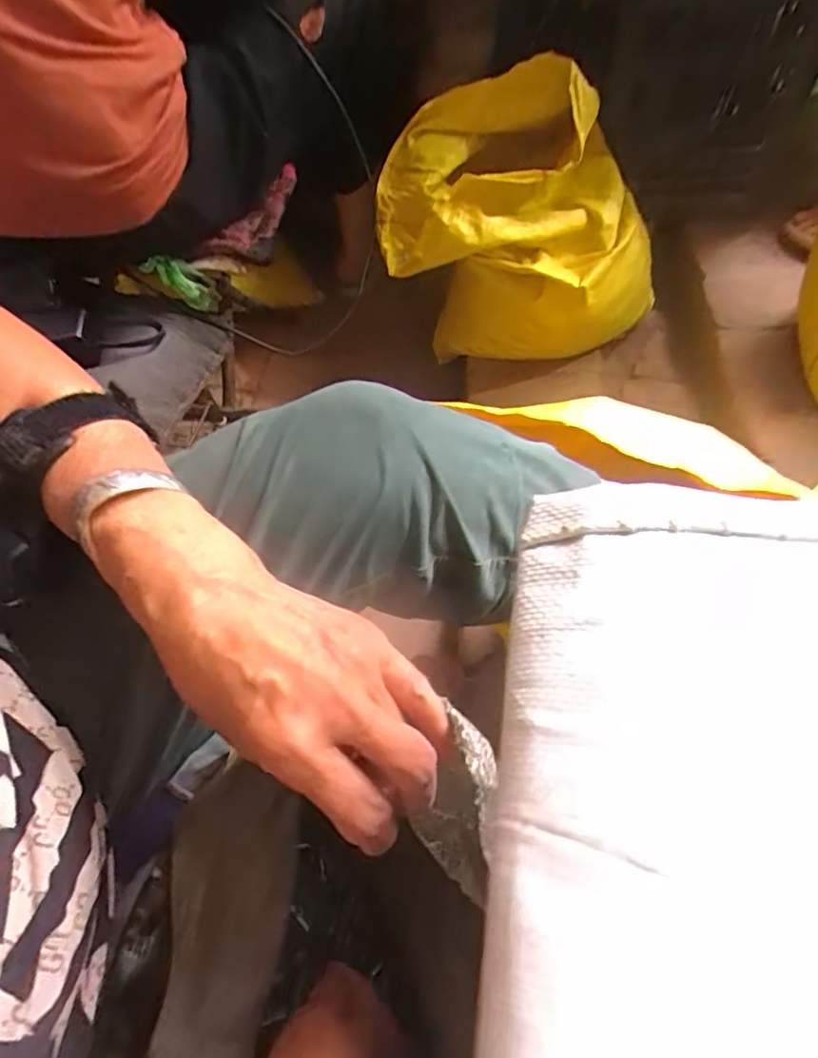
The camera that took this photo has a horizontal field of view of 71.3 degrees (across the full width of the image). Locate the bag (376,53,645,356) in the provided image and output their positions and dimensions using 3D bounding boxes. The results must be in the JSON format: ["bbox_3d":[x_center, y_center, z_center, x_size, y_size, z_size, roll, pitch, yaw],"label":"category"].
[{"bbox_3d":[0.155,-0.416,0.810,0.392,0.321,0.202,14,60,11],"label":"bag"}]

